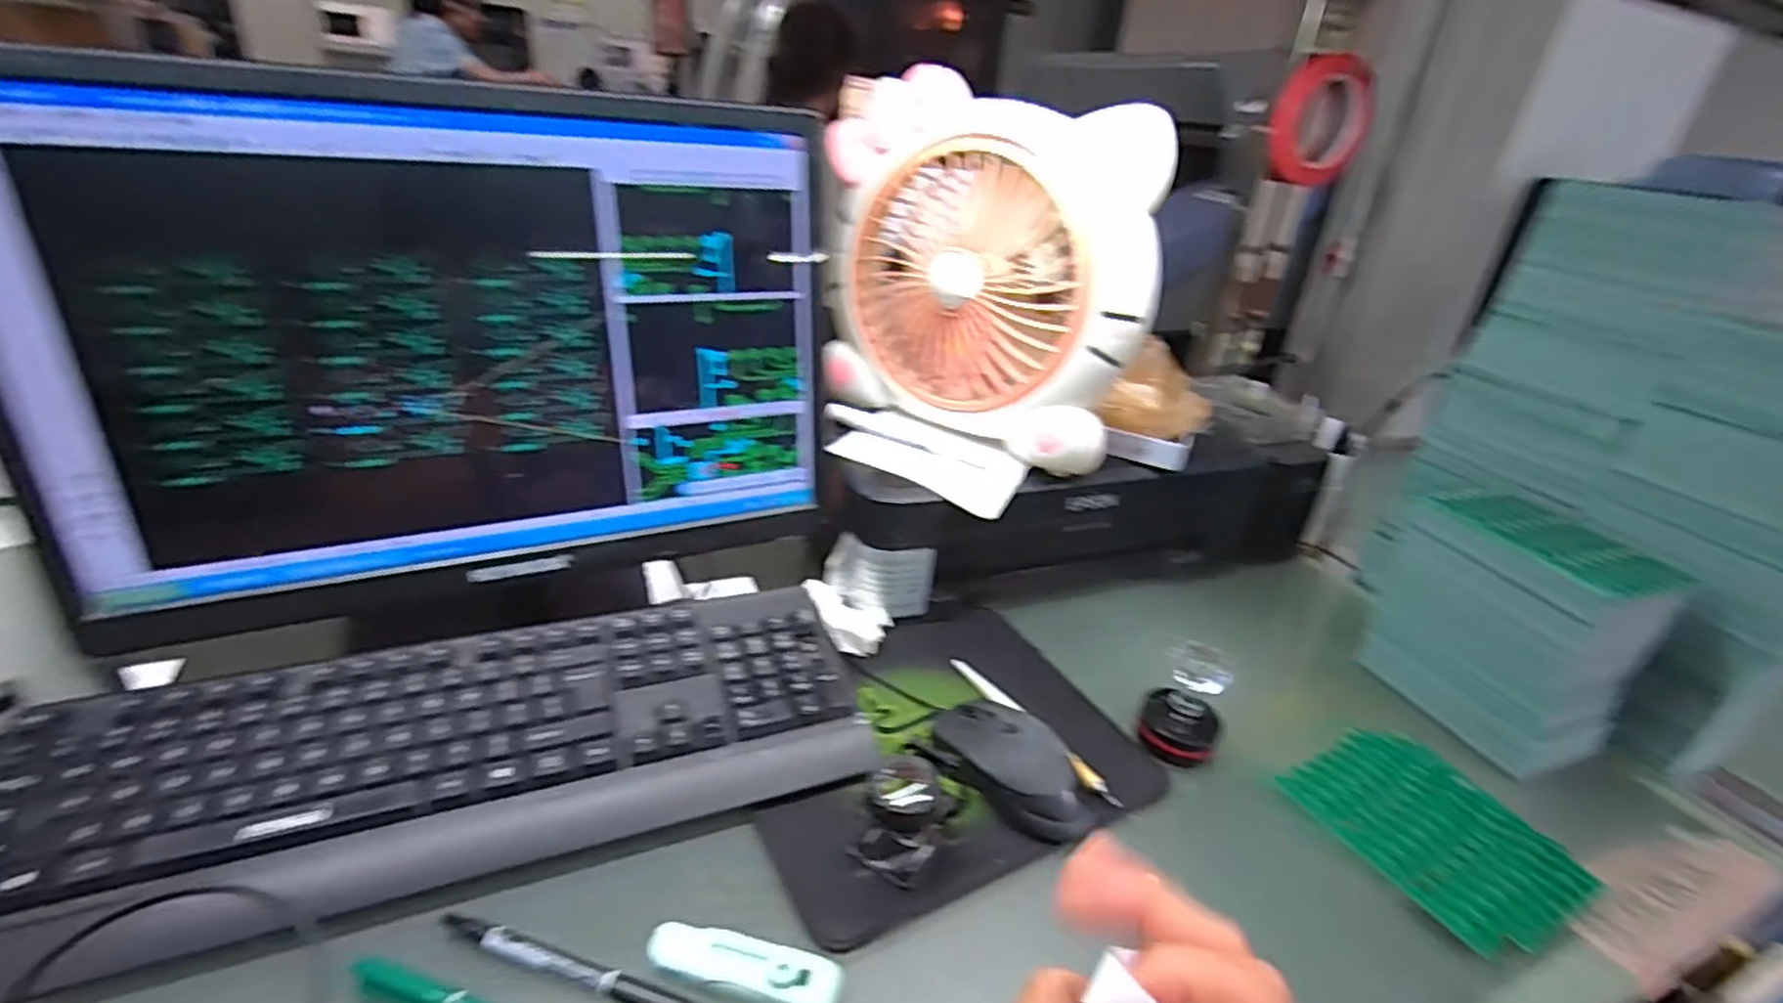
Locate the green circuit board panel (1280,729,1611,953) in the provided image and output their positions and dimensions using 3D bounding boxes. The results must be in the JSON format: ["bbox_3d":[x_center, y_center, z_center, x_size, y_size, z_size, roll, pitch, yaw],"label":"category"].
[{"bbox_3d":[0.336,0.200,0.467,0.126,0.005,0.136,-8,31,-25],"label":"green circuit board panel"}]

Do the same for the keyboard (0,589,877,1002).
[{"bbox_3d":[-0.233,0.139,0.430,0.433,0.037,0.154,-7,31,-23],"label":"keyboard"}]

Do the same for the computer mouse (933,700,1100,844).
[{"bbox_3d":[0.077,0.158,0.461,0.108,0.033,0.065,29,36,36],"label":"computer mouse"}]

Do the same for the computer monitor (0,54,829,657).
[{"bbox_3d":[-0.257,-0.062,0.490,0.427,0.360,0.095,-8,31,-25],"label":"computer monitor"}]

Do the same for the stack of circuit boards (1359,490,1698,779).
[{"bbox_3d":[0.445,0.086,0.549,0.095,0.147,0.143,-6,31,-23],"label":"stack of circuit boards"}]

